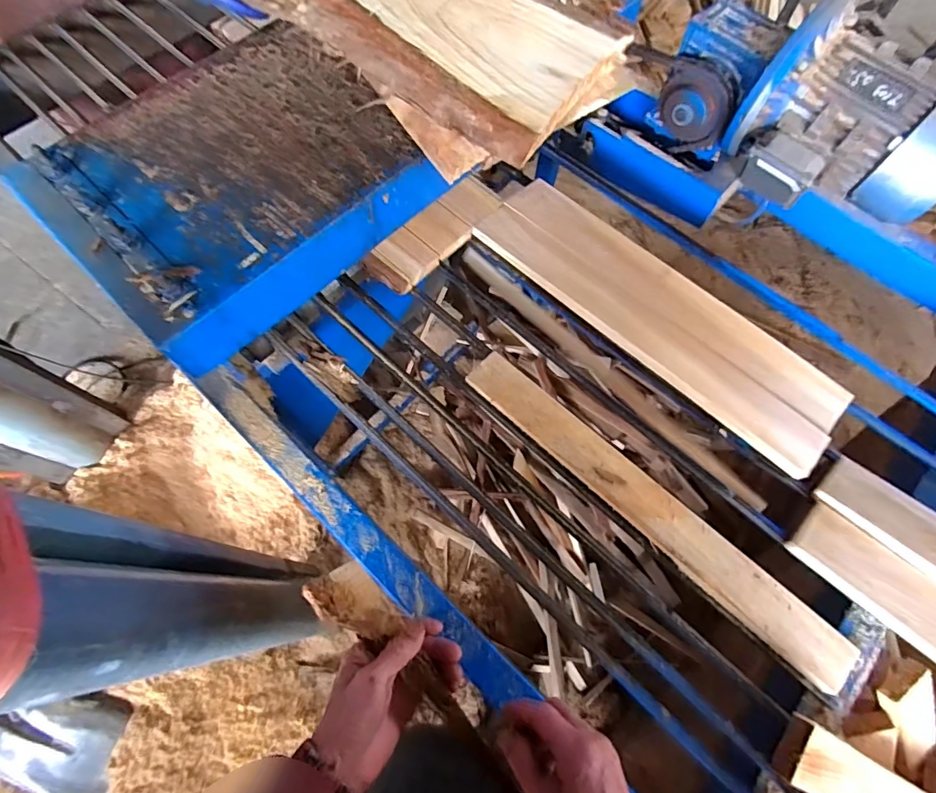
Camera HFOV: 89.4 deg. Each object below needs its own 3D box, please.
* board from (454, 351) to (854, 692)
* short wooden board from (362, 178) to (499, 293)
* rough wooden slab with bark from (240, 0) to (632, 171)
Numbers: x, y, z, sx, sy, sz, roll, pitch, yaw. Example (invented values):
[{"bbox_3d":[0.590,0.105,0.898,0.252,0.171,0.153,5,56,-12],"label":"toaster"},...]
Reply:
[{"bbox_3d":[0.191,0.115,0.520,0.477,0.014,0.057,41,74,15],"label":"board"},{"bbox_3d":[-0.044,-0.223,0.652,0.202,0.029,0.067,-44,103,-15],"label":"short wooden board"},{"bbox_3d":[-0.081,-0.463,0.546,0.511,0.022,0.183,41,89,15],"label":"rough wooden slab with bark"}]

